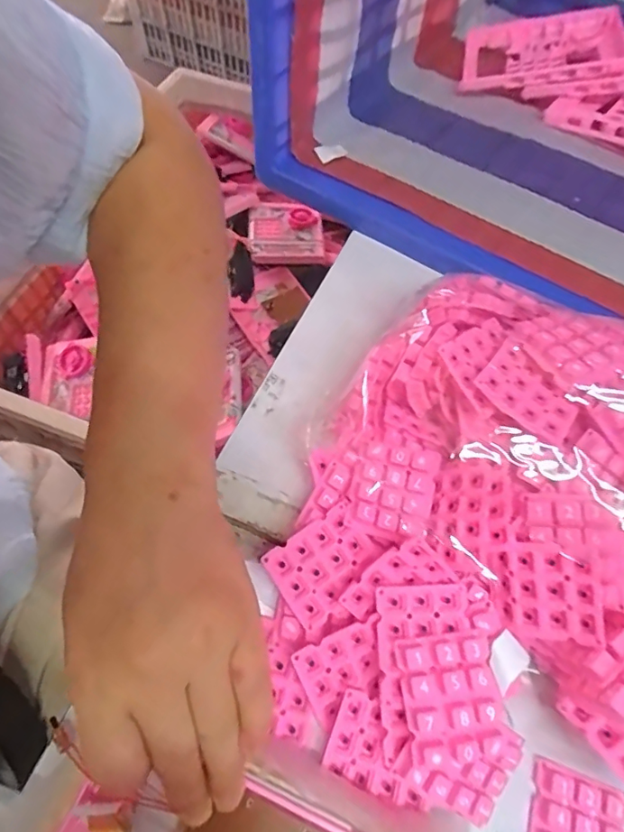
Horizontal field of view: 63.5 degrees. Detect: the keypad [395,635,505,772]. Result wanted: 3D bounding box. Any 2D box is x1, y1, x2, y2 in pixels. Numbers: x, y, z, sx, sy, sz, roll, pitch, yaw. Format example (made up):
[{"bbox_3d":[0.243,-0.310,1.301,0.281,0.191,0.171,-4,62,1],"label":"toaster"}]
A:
[{"bbox_3d":[0.071,0.143,0.254,0.047,0.011,0.056,-5,61,-5],"label":"keypad"}]

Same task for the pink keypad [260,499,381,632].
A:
[{"bbox_3d":[0.008,0.087,0.296,0.061,0.006,0.047,-34,82,-11],"label":"pink keypad"}]

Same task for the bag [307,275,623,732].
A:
[{"bbox_3d":[0.145,0.018,0.301,0.238,0.066,0.211,36,67,19],"label":"bag"}]

